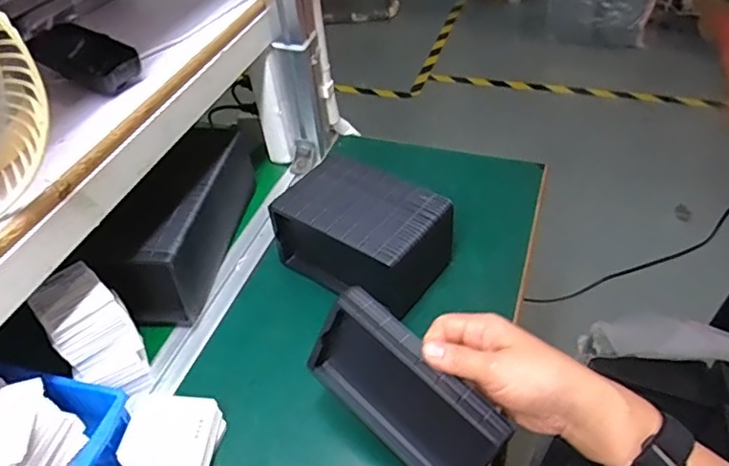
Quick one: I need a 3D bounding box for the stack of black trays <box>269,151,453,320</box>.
[{"bbox_3d":[0.003,0.002,0.617,0.171,0.095,0.113,25,52,28],"label":"stack of black trays"}]

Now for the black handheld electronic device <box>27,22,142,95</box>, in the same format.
[{"bbox_3d":[-0.266,-0.165,0.531,0.131,0.028,0.055,28,53,30],"label":"black handheld electronic device"}]

